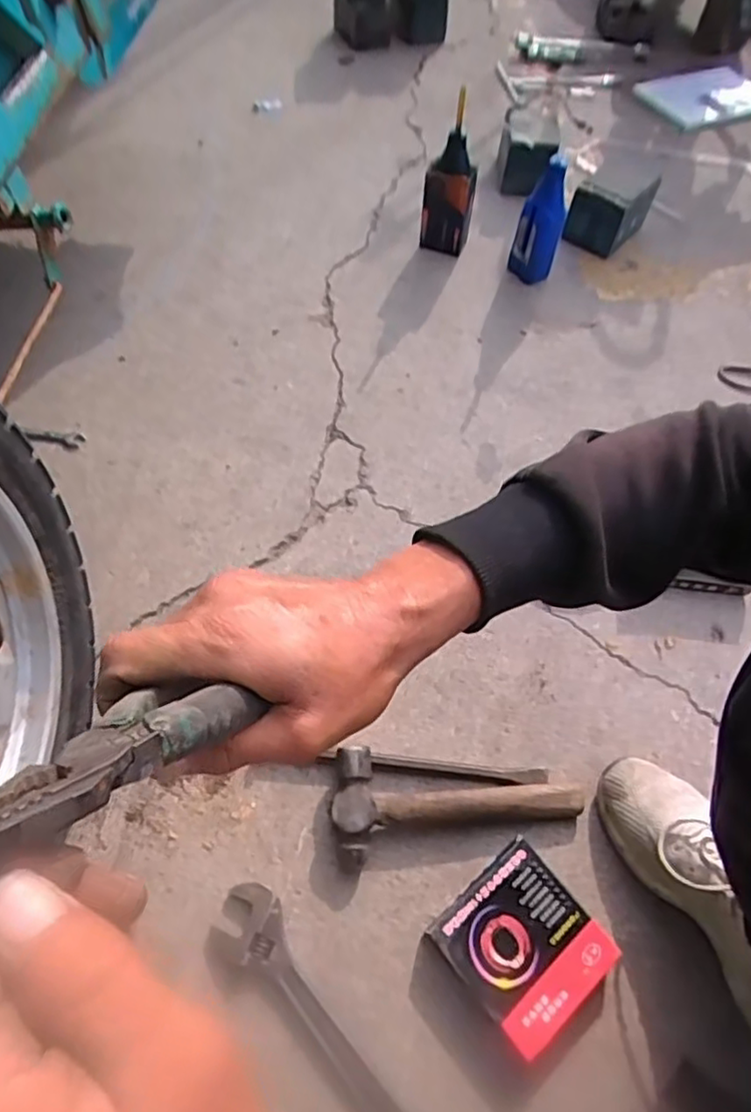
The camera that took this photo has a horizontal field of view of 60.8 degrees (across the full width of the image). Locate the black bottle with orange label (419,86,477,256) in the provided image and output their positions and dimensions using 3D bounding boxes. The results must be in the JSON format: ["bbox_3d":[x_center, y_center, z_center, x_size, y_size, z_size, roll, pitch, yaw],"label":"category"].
[{"bbox_3d":[0.131,-0.643,1.101,0.084,0.224,0.090,10,58,2],"label":"black bottle with orange label"}]

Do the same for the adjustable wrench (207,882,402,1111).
[{"bbox_3d":[-0.049,0.395,0.554,0.245,0.013,0.062,39,64,19],"label":"adjustable wrench"}]

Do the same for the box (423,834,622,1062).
[{"bbox_3d":[0.131,0.351,0.584,0.123,0.034,0.127,-34,66,-22],"label":"box"}]

